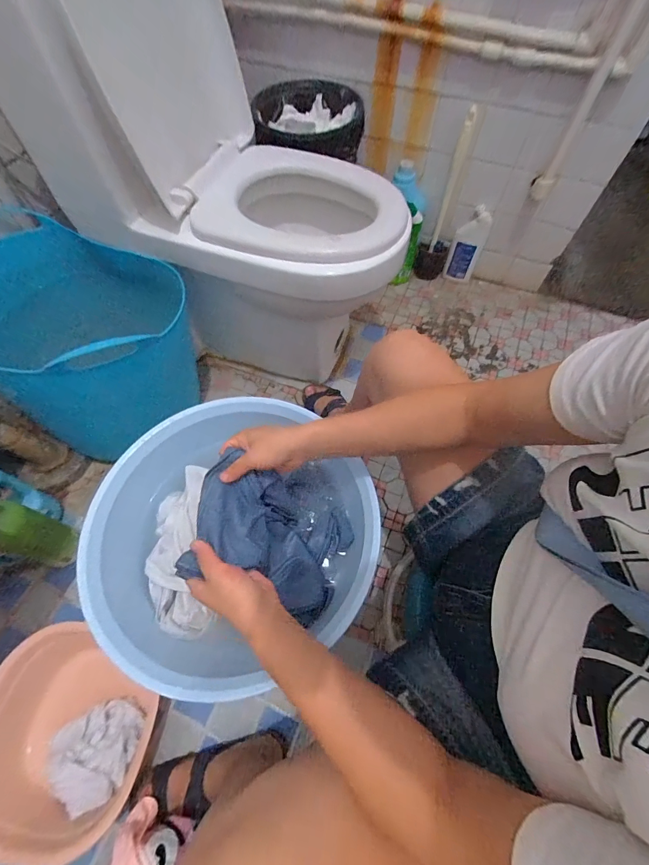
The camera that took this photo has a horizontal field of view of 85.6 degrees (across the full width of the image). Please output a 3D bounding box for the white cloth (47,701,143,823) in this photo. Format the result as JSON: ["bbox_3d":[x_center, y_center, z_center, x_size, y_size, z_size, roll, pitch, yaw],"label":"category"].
[{"bbox_3d":[-0.358,0.508,0.559,0.135,0.049,0.122,-29,66,-14],"label":"white cloth"}]

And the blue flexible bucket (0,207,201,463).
[{"bbox_3d":[-0.523,-0.189,0.793,0.360,0.361,0.379,8,62,4],"label":"blue flexible bucket"}]

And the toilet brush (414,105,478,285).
[{"bbox_3d":[0.348,-0.643,1.007,0.093,0.404,0.096,15,63,8],"label":"toilet brush"}]

